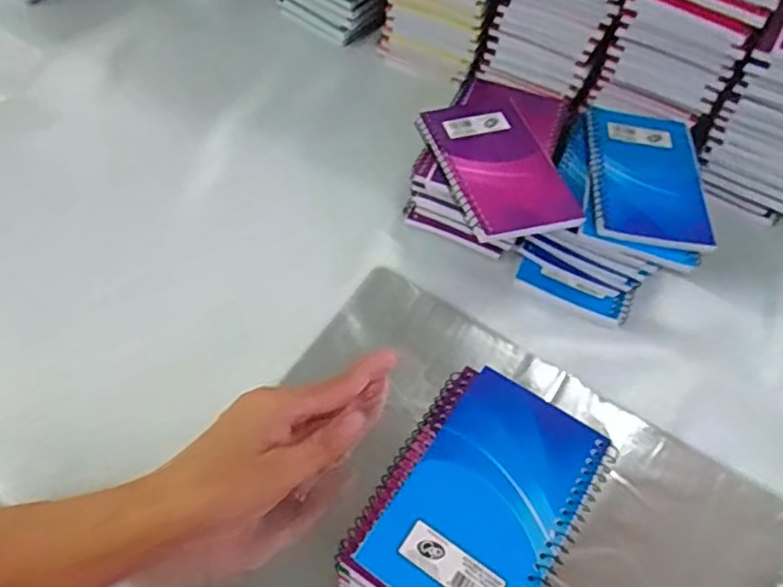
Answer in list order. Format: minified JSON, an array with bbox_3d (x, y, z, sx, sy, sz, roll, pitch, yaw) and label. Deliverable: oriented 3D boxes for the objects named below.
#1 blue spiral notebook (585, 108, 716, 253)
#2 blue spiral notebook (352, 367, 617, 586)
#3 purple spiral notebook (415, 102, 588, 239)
[{"bbox_3d":[0.192,-0.092,0.466,0.083,0.011,0.134,9,56,2],"label":"blue spiral notebook"},{"bbox_3d":[0.053,0.106,0.319,0.082,0.006,0.129,32,59,16],"label":"blue spiral notebook"},{"bbox_3d":[0.079,-0.096,0.461,0.085,0.012,0.134,-12,58,-12],"label":"purple spiral notebook"}]

